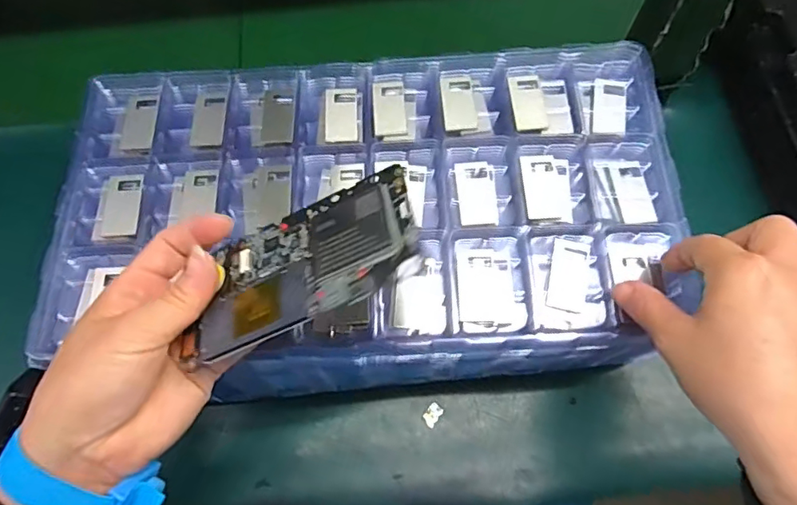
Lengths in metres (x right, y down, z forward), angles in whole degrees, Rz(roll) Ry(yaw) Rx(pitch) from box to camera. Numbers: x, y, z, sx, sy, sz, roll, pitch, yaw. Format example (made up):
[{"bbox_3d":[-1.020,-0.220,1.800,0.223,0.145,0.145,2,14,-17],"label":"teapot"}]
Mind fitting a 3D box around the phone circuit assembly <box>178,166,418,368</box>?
[{"bbox_3d":[-0.044,0.004,0.245,0.110,0.004,0.068,-20,50,15],"label":"phone circuit assembly"}]

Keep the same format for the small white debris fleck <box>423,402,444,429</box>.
[{"bbox_3d":[0.025,0.118,0.385,0.010,0.004,0.016,36,70,16],"label":"small white debris fleck"}]

